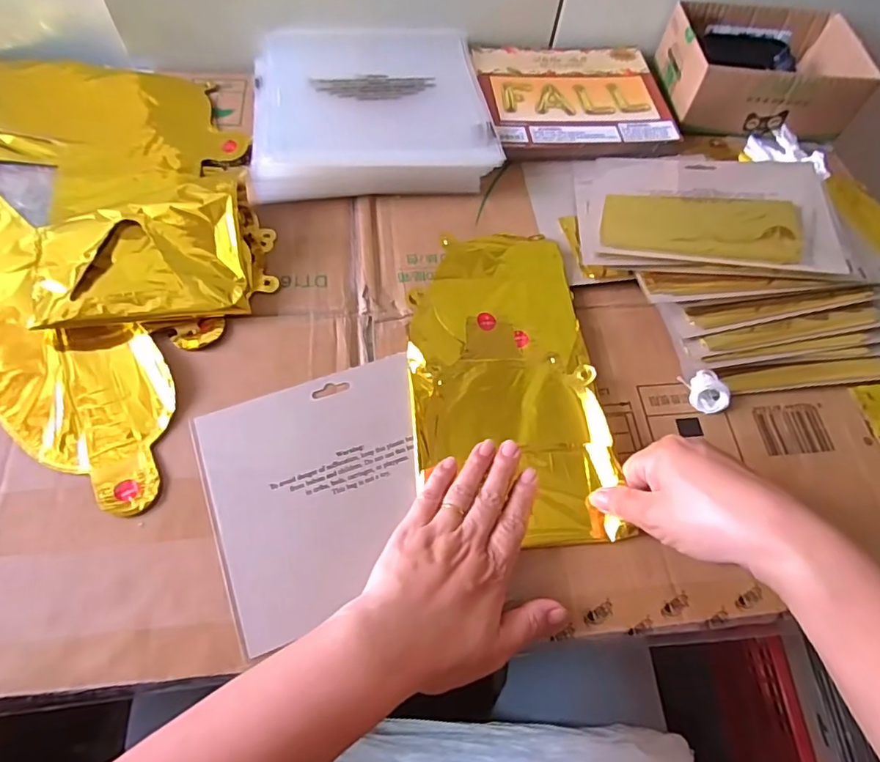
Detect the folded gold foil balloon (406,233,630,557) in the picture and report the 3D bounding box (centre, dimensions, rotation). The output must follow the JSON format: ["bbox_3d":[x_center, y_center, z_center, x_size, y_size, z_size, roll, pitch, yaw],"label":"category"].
[{"bbox_3d":[0.047,-0.010,0.417,0.137,0.016,0.259,-3,64,-3],"label":"folded gold foil balloon"}]

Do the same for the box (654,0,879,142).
[{"bbox_3d":[0.349,-0.338,0.592,0.191,0.067,0.143,-2,61,-5],"label":"box"}]

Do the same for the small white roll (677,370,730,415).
[{"bbox_3d":[0.203,0.008,0.412,0.028,0.017,0.032,-20,64,-15],"label":"small white roll"}]

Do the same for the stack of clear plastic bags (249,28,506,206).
[{"bbox_3d":[-0.068,-0.272,0.534,0.226,0.033,0.250,-4,62,-6],"label":"stack of clear plastic bags"}]

